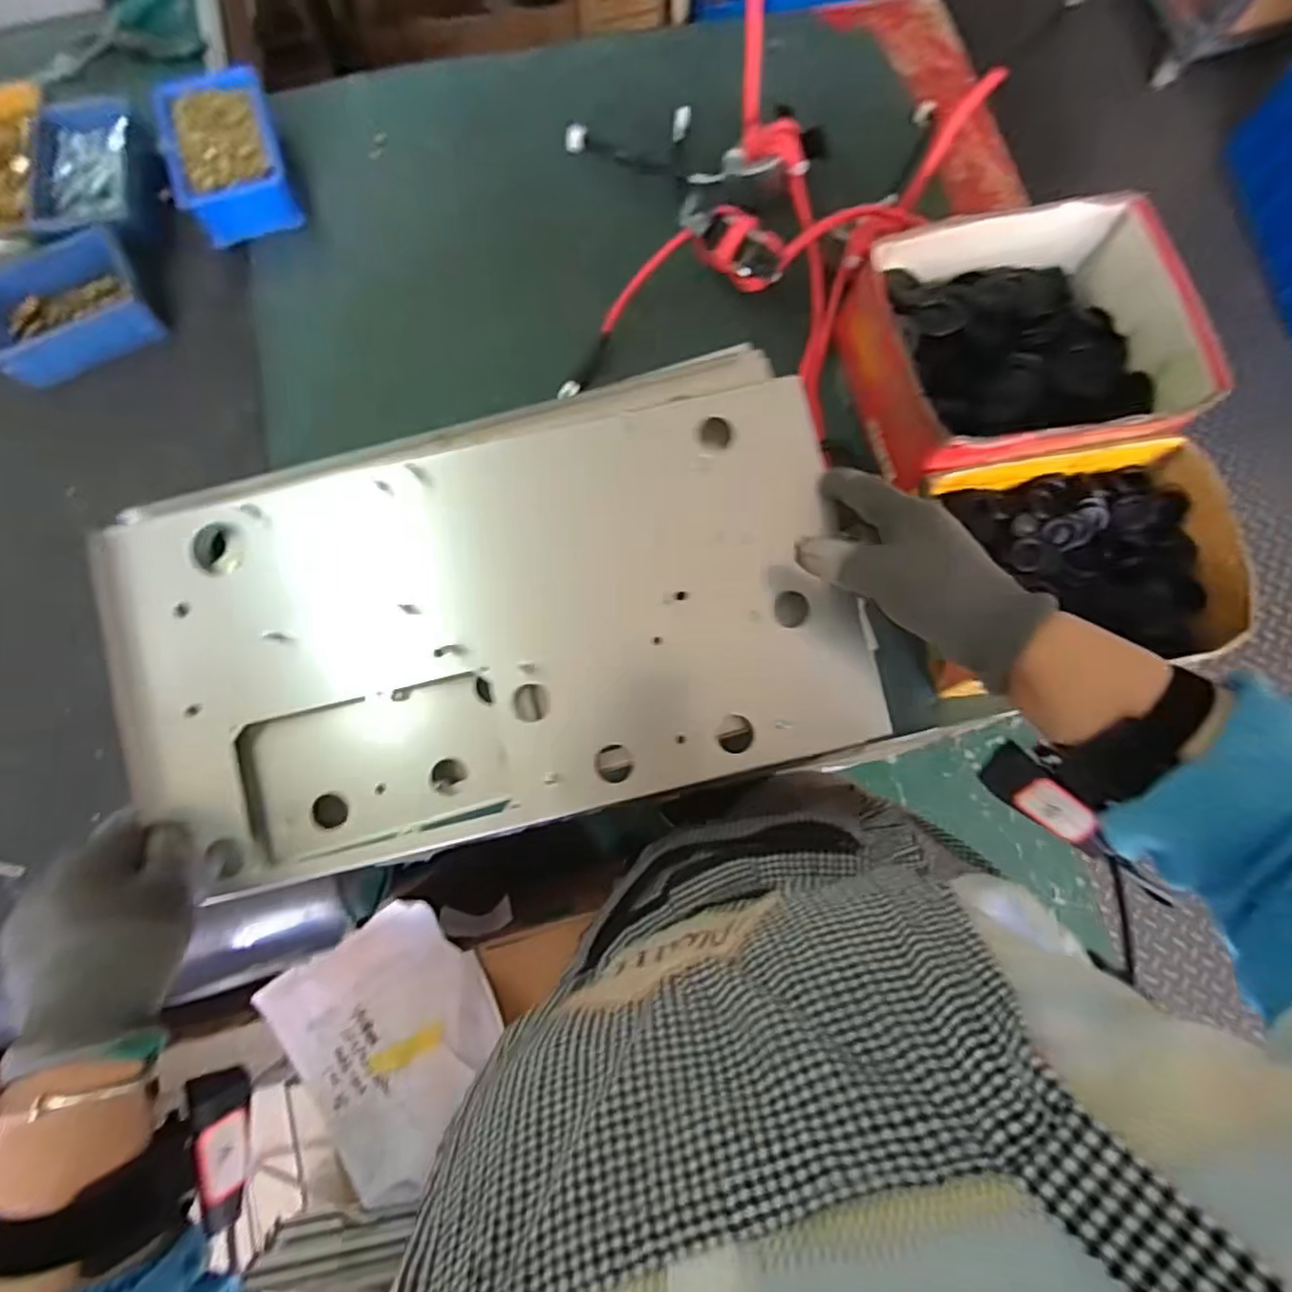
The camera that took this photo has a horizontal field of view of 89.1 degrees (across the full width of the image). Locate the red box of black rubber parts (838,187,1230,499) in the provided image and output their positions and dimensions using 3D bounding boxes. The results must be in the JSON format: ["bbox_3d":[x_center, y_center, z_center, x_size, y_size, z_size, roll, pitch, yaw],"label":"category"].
[{"bbox_3d":[0.320,-0.252,0.565,0.251,0.095,0.210,-10,78,-2],"label":"red box of black rubber parts"}]

